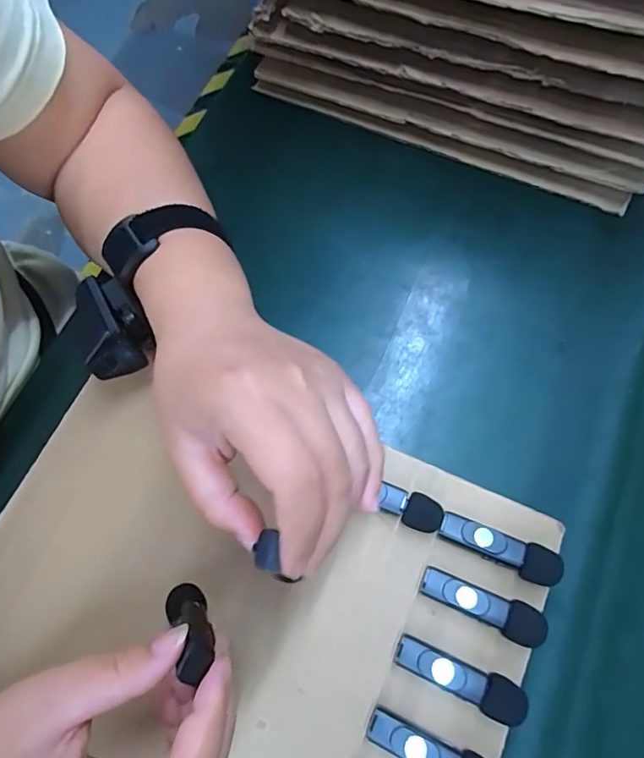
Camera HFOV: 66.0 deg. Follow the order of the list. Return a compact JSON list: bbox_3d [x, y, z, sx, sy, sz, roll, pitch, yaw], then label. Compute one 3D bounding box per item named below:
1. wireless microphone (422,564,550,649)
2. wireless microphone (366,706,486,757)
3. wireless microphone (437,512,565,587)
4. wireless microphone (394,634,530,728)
[{"bbox_3d":[0.084,0.120,0.261,0.062,0.016,0.019,20,73,5],"label":"wireless microphone"},{"bbox_3d":[0.053,0.182,0.241,0.063,0.017,0.019,24,73,6],"label":"wireless microphone"},{"bbox_3d":[0.096,0.092,0.268,0.063,0.014,0.018,21,73,5],"label":"wireless microphone"},{"bbox_3d":[0.069,0.150,0.250,0.063,0.016,0.019,25,74,6],"label":"wireless microphone"}]

